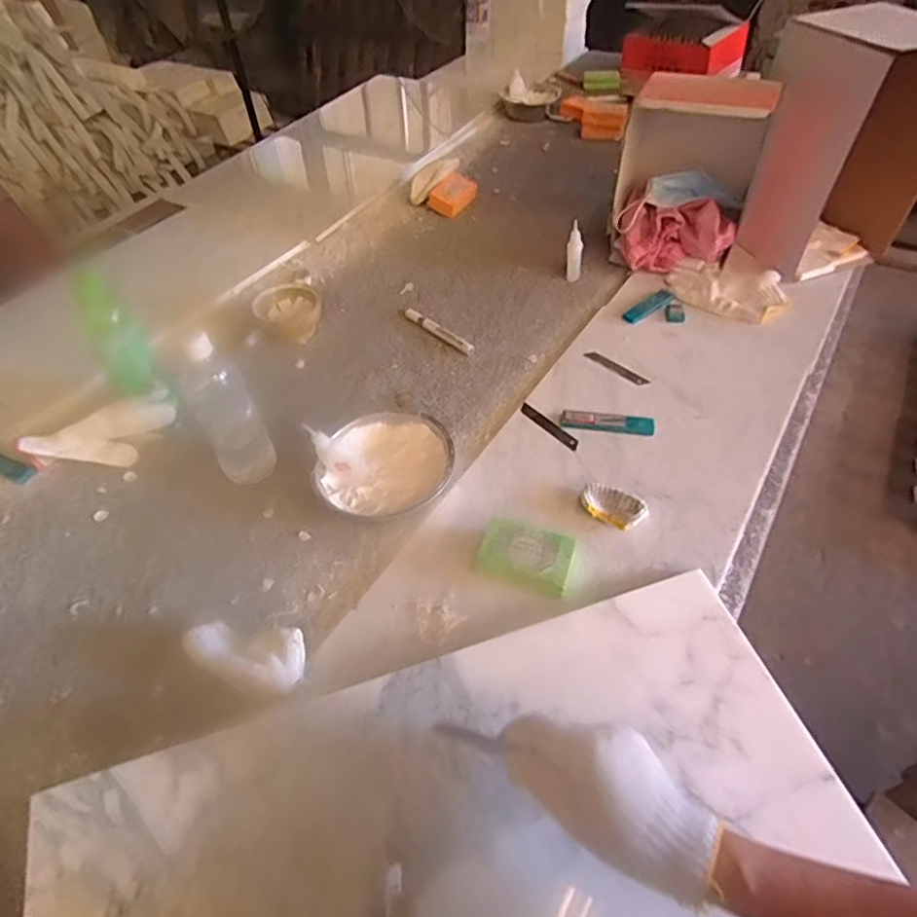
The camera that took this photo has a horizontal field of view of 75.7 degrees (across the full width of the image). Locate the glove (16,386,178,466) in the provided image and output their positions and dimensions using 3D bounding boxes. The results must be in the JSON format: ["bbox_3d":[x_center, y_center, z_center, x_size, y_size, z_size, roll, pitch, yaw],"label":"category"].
[{"bbox_3d":[-0.443,-0.036,0.740,0.154,0.051,0.080,-5,50,-3],"label":"glove"}]

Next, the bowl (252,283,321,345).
[{"bbox_3d":[-0.257,-0.227,0.897,0.083,0.051,0.098,0,49,1],"label":"bowl"}]

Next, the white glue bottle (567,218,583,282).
[{"bbox_3d":[0.190,-0.336,0.955,0.026,0.090,0.028,5,50,5],"label":"white glue bottle"}]

